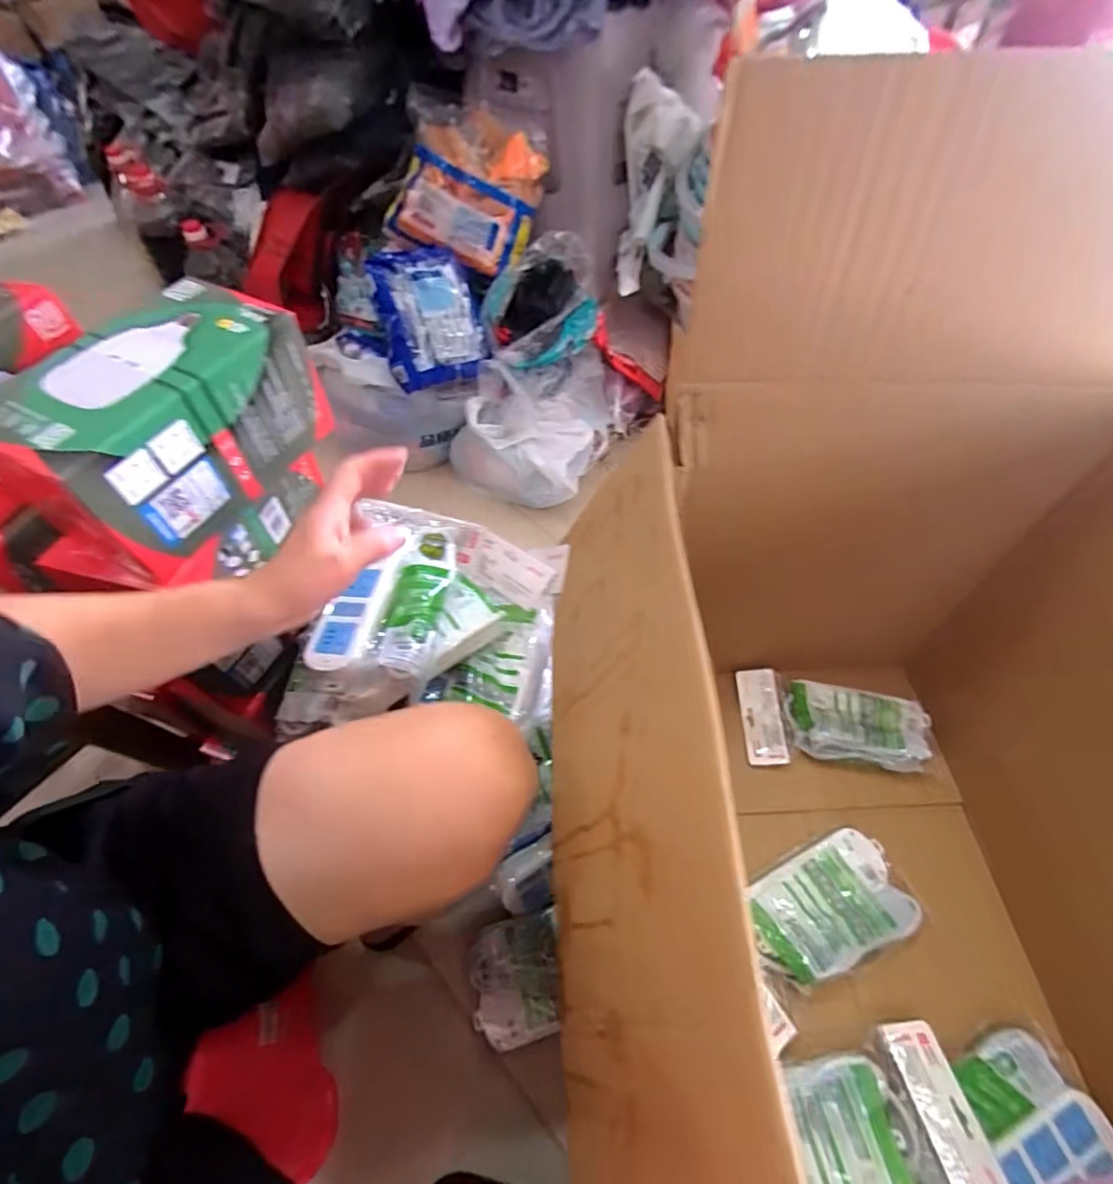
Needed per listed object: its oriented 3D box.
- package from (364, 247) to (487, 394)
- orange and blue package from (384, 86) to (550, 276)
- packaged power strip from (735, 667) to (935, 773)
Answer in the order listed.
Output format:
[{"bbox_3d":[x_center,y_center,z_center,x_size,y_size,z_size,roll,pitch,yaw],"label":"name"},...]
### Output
[{"bbox_3d":[-0.227,-0.486,0.990,0.176,0.224,0.052,-15,16,-10],"label":"package"},{"bbox_3d":[-0.161,-0.716,0.978,0.253,0.234,0.085,17,24,-7],"label":"orange and blue package"},{"bbox_3d":[0.406,0.187,0.820,0.251,0.048,0.139,3,55,5],"label":"packaged power strip"}]

